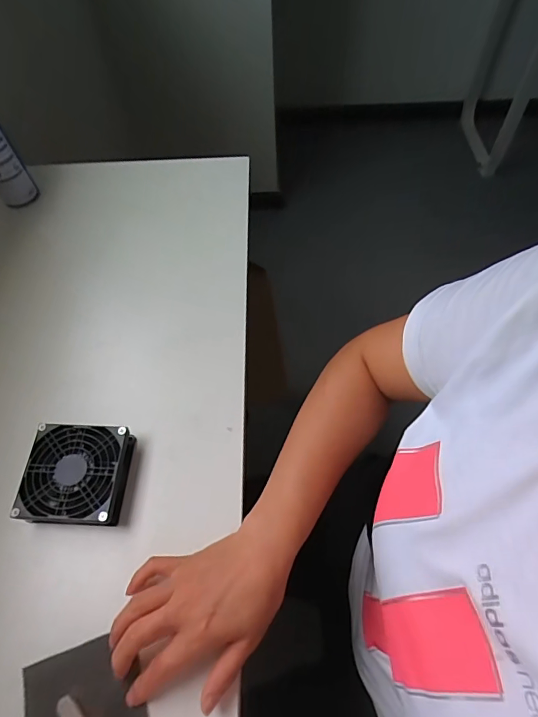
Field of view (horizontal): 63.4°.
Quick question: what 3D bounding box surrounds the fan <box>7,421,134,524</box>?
[{"bbox_3d":[-0.190,0.117,0.435,0.092,0.033,0.094,1,61,3],"label":"fan"}]

